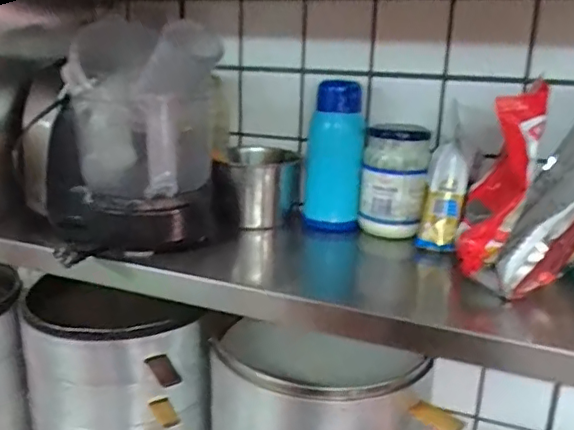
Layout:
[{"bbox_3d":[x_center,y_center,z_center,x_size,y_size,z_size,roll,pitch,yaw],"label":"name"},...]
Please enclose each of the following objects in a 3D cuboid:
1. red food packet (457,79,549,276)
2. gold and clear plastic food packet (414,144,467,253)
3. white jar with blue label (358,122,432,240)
[{"bbox_3d":[0.233,-0.035,0.616,0.063,0.194,0.098,7,17,16],"label":"red food packet"},{"bbox_3d":[0.190,-0.018,0.688,0.051,0.124,0.034,7,17,16],"label":"gold and clear plastic food packet"},{"bbox_3d":[0.143,-0.046,0.747,0.083,0.140,0.067,5,17,12],"label":"white jar with blue label"}]

